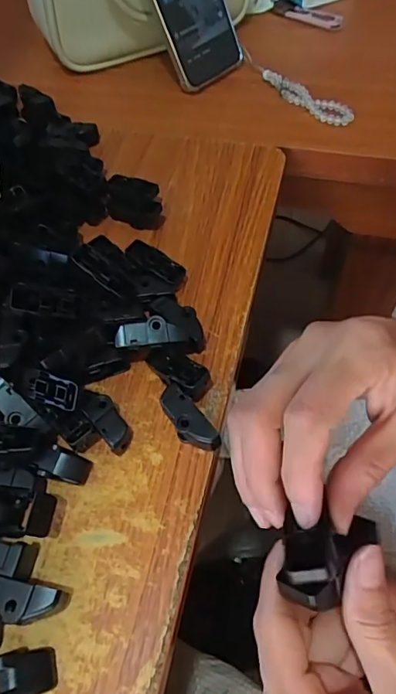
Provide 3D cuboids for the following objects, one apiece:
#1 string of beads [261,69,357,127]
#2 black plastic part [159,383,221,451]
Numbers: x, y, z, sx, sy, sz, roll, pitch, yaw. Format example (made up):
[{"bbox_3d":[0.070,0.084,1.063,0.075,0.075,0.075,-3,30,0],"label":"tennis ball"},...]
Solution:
[{"bbox_3d":[0.103,-0.245,0.473,0.109,0.015,0.029,34,66,21],"label":"string of beads"},{"bbox_3d":[-0.007,0.045,0.295,0.018,0.021,0.046,-34,62,-17],"label":"black plastic part"}]

